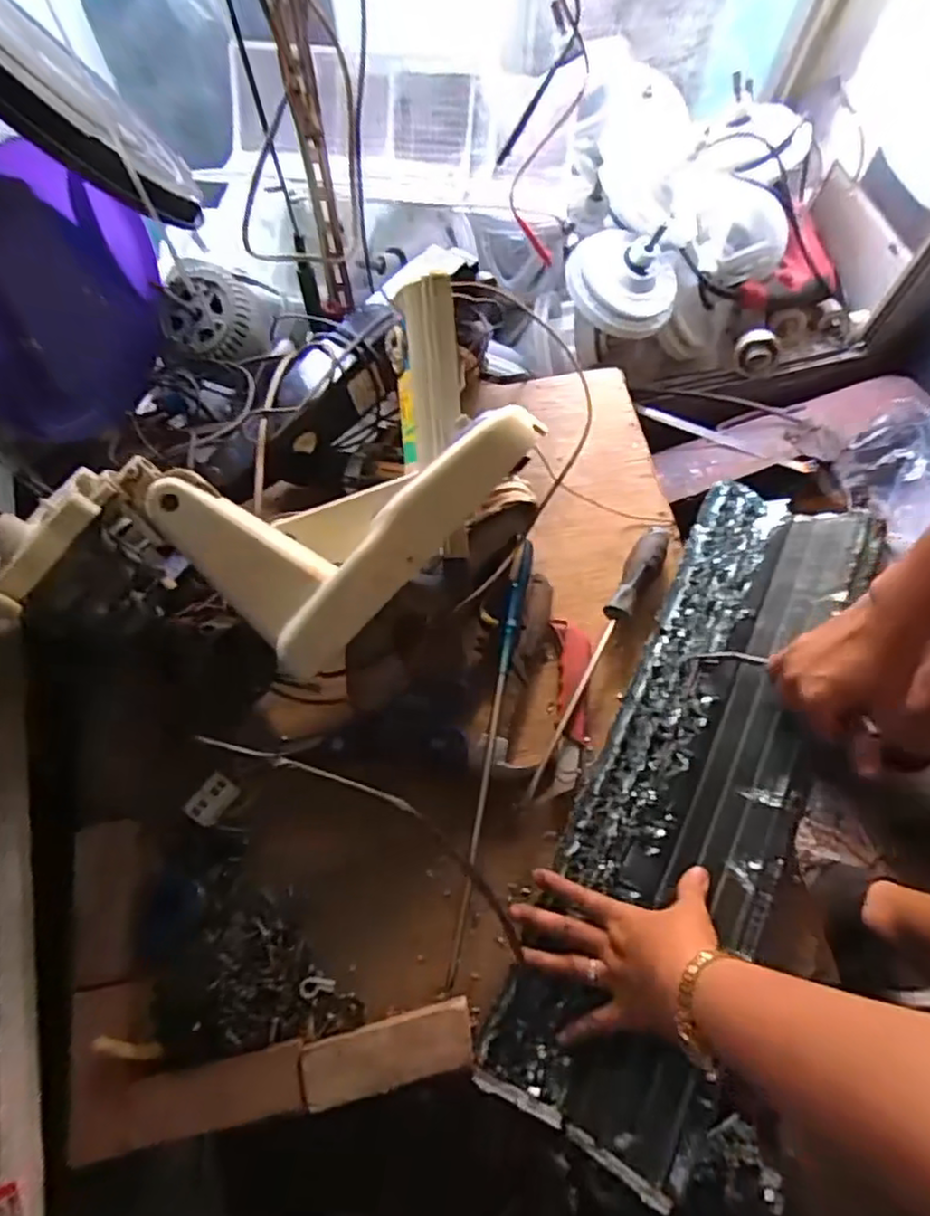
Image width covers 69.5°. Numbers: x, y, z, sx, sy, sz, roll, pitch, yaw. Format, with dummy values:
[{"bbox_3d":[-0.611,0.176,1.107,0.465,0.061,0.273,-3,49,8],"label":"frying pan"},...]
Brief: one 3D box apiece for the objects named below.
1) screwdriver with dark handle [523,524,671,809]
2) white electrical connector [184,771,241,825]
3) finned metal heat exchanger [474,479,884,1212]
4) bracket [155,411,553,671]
[{"bbox_3d":[0.126,0.042,0.629,0.028,0.033,0.294,26,69,11],"label":"screwdriver with dark handle"},{"bbox_3d":[-0.210,0.159,0.557,0.026,0.022,0.039,28,69,12],"label":"white electrical connector"},{"bbox_3d":[0.203,0.126,0.567,0.154,0.052,0.585,24,67,10],"label":"finned metal heat exchanger"},{"bbox_3d":[-0.069,-0.044,0.511,0.284,0.145,0.150,-16,67,8],"label":"bracket"}]

